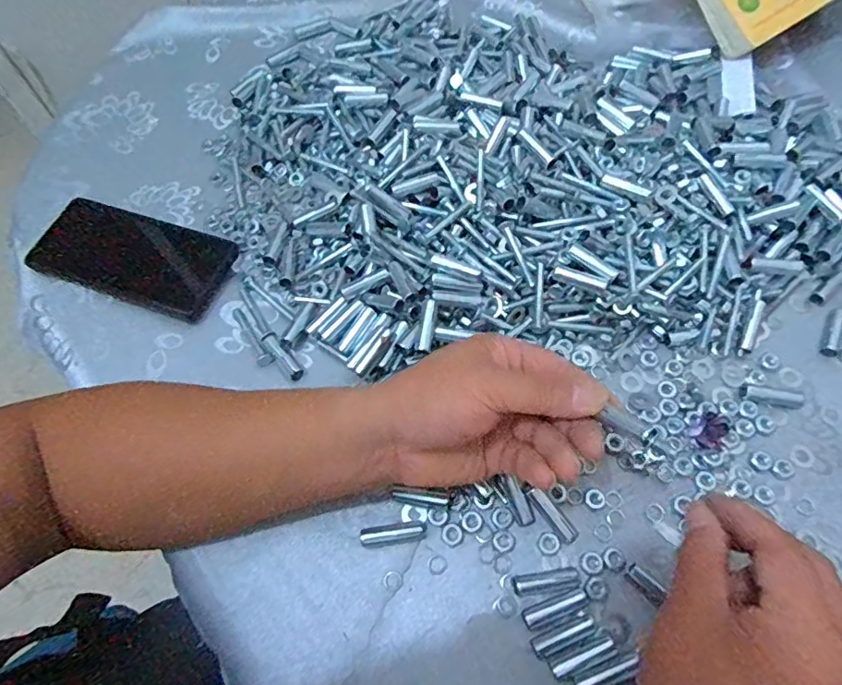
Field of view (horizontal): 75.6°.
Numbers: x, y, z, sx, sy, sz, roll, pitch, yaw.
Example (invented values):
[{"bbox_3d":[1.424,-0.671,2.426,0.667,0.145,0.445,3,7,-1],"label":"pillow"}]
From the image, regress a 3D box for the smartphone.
[{"bbox_3d":[-0.236,-0.072,0.450,0.157,0.015,0.076,16,65,10],"label":"smartphone"}]

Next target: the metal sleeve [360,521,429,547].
[{"bbox_3d":[-0.017,0.122,0.346,0.042,0.008,0.012,-6,63,-1],"label":"metal sleeve"}]

